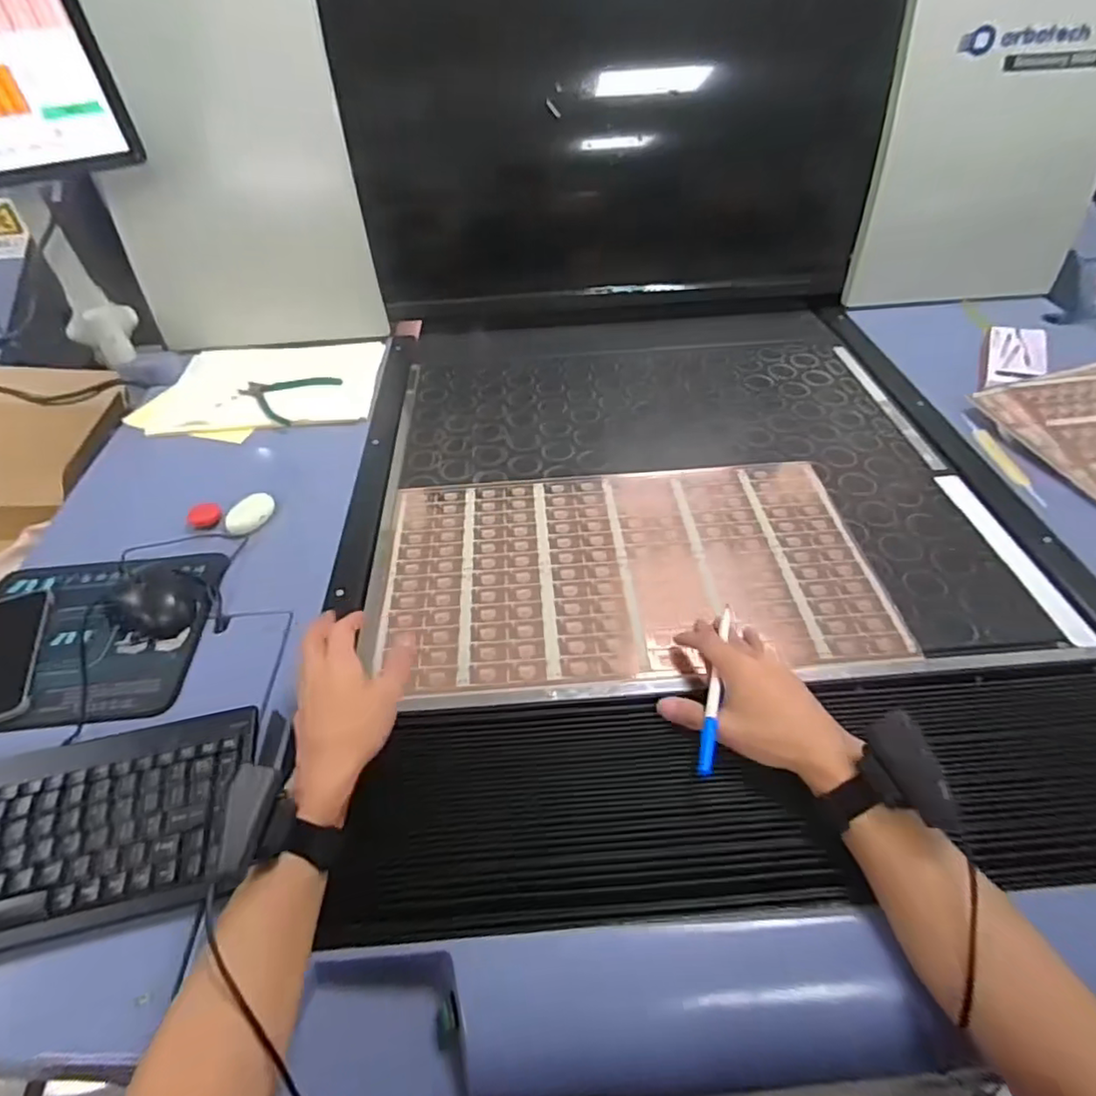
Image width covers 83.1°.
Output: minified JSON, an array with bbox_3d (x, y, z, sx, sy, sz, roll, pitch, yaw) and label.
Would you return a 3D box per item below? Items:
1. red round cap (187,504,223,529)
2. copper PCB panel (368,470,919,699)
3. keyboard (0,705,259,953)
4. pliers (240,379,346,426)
[{"bbox_3d":[-0.436,-0.042,0.784,0.039,0.015,0.039,-1,45,1],"label":"red round cap"},{"bbox_3d":[0.083,0.014,0.671,0.501,0.008,0.294,-5,45,-2],"label":"copper PCB panel"},{"bbox_3d":[-0.377,0.216,0.474,0.282,0.030,0.153,-11,45,-9],"label":"keyboard"},{"bbox_3d":[-0.399,-0.235,0.934,0.127,0.007,0.130,17,48,19],"label":"pliers"}]

